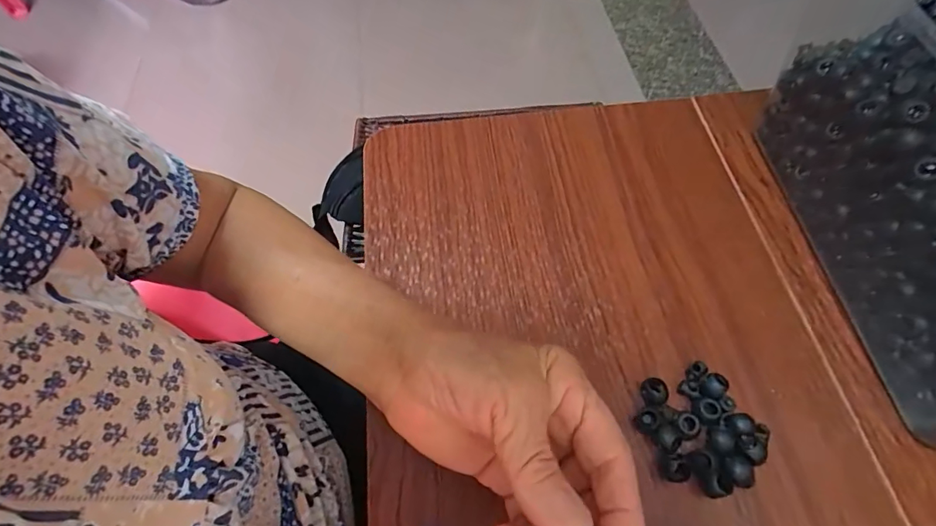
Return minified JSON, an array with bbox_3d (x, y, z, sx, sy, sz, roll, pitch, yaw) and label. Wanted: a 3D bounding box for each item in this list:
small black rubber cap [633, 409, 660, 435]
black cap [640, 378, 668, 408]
[{"bbox_3d":[0.105,0.093,0.269,0.012,0.010,0.012,0,61,1],"label":"small black rubber cap"},{"bbox_3d":[0.112,0.078,0.275,0.012,0.014,0.016,-17,63,-8],"label":"black cap"}]

